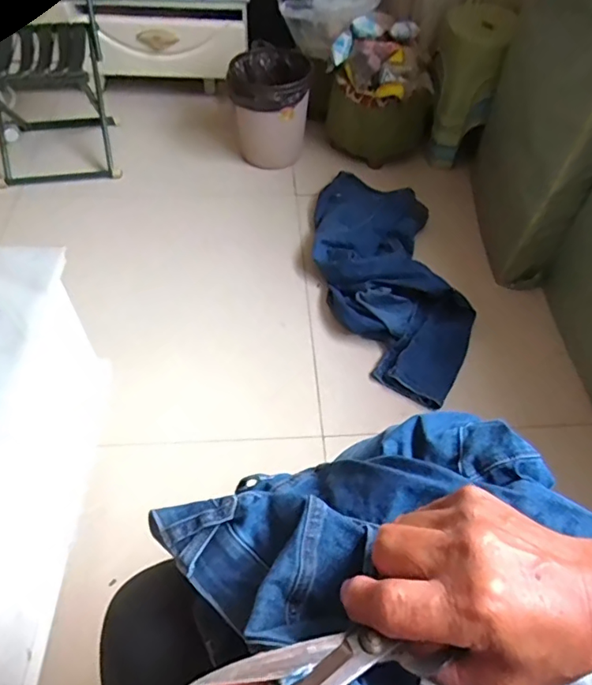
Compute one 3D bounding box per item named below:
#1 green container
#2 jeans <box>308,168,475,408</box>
[{"bbox_3d":[0.258,-0.754,1.609,0.243,0.350,0.287,-32,60,-25],"label":"green container"},{"bbox_3d":[0.235,-0.207,1.351,0.353,0.099,0.807,-7,50,-6],"label":"jeans"}]

